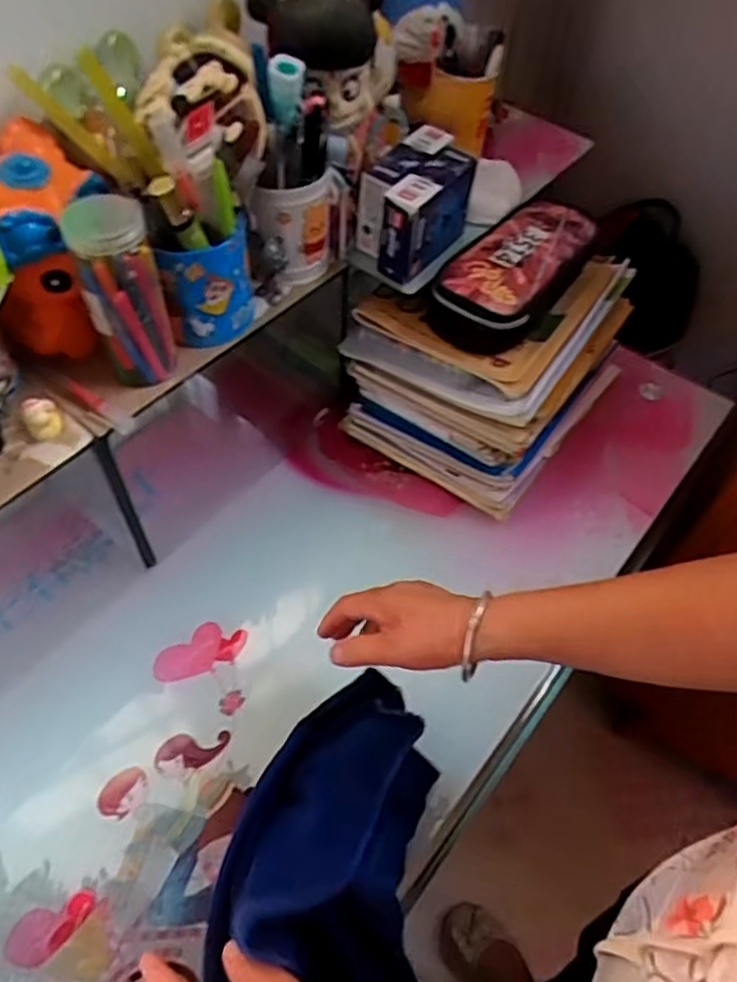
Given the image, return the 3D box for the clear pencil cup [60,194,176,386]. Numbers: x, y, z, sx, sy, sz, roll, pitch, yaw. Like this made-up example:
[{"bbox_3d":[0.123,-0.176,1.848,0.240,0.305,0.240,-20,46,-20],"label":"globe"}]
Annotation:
[{"bbox_3d":[-0.183,-0.146,0.493,0.057,0.133,0.050,-17,56,-15],"label":"clear pencil cup"}]

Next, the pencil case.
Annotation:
[{"bbox_3d":[0.152,-0.223,0.672,0.102,0.062,0.221,33,59,21],"label":"pencil case"}]

